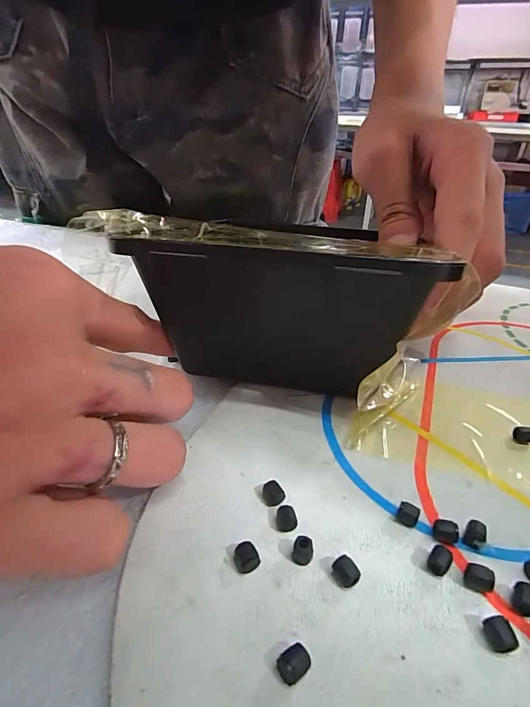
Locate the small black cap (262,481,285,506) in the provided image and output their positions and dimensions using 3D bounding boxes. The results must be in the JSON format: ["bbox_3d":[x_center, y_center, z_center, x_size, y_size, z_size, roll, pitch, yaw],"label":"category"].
[{"bbox_3d":[0.003,0.043,0.118,0.006,0.005,0.005,3,34,0],"label":"small black cap"}]

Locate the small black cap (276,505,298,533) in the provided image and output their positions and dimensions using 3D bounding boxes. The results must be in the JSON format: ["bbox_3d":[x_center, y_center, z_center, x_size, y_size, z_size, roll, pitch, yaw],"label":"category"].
[{"bbox_3d":[0.006,0.048,0.111,0.006,0.004,0.006,2,34,-1],"label":"small black cap"}]

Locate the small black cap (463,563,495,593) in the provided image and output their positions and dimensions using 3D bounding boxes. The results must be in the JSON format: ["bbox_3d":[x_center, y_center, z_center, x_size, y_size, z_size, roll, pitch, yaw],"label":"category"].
[{"bbox_3d":[0.054,0.057,0.097,0.006,0.005,0.005,7,34,8],"label":"small black cap"}]

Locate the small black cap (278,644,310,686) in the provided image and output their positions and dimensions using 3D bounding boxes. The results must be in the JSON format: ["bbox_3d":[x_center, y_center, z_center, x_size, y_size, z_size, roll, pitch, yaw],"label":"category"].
[{"bbox_3d":[0.006,0.065,0.081,0.006,0.004,0.006,-15,38,-24],"label":"small black cap"}]

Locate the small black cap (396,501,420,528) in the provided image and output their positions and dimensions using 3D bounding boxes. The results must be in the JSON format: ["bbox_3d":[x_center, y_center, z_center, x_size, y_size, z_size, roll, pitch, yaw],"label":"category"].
[{"bbox_3d":[0.042,0.047,0.113,0.006,0.005,0.005,16,36,20],"label":"small black cap"}]

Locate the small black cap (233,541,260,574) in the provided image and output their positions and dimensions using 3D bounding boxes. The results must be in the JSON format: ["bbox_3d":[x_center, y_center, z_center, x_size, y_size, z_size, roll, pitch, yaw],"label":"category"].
[{"bbox_3d":[-0.005,0.054,0.100,0.006,0.004,0.006,2,34,-1],"label":"small black cap"}]

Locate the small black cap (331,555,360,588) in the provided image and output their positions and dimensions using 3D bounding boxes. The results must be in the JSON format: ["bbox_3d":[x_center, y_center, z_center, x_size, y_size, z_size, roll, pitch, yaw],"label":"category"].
[{"bbox_3d":[0.020,0.056,0.097,0.005,0.005,0.007,-28,44,-37],"label":"small black cap"}]

